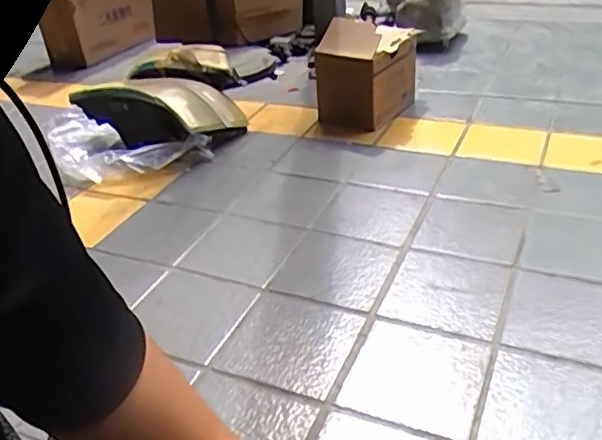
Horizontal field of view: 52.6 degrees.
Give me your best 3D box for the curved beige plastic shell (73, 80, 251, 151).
[{"bbox_3d":[-0.399,-0.299,1.767,0.430,0.182,0.277,6,34,19],"label":"curved beige plastic shell"}]

